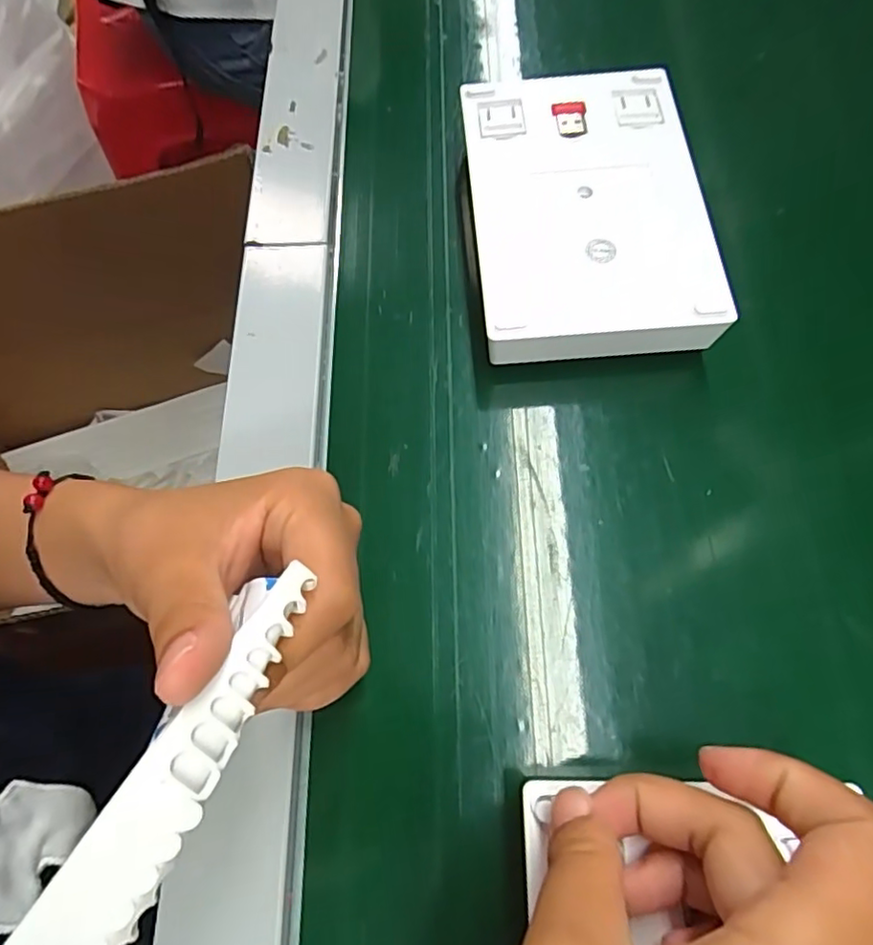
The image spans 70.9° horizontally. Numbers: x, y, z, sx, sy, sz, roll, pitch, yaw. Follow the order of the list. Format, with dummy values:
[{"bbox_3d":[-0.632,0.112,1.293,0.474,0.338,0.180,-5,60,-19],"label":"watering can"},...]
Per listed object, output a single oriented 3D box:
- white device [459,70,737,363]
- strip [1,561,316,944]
[{"bbox_3d":[0.063,-0.115,0.267,0.093,0.020,0.136,-4,69,1],"label":"white device"},{"bbox_3d":[-0.053,0.067,0.122,0.007,0.026,0.101,-7,42,44],"label":"strip"}]

